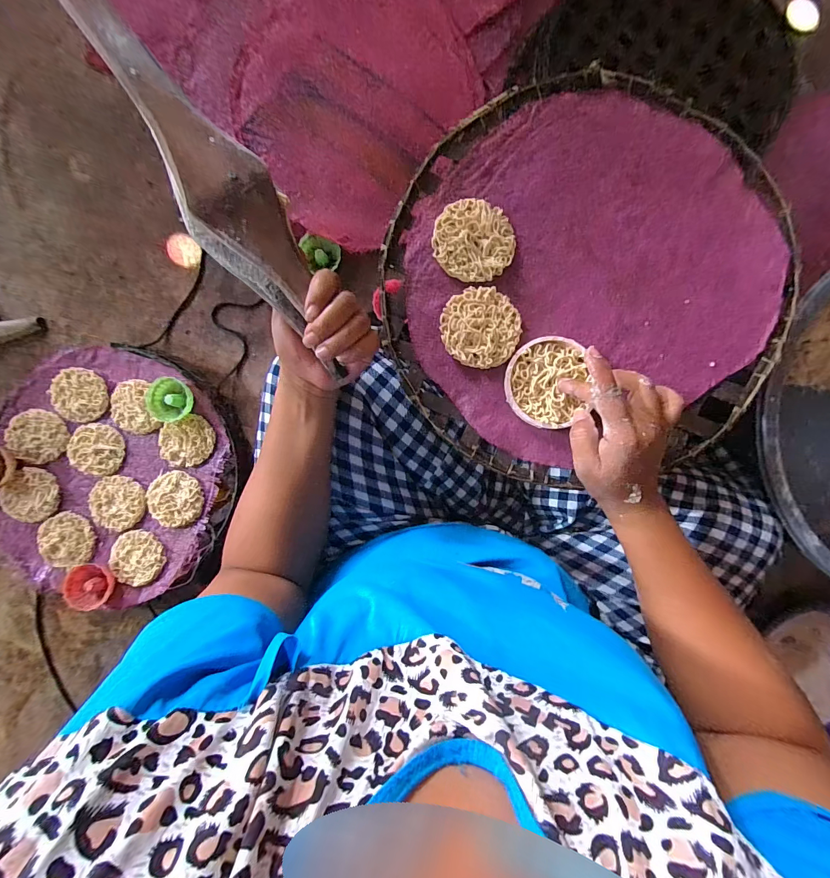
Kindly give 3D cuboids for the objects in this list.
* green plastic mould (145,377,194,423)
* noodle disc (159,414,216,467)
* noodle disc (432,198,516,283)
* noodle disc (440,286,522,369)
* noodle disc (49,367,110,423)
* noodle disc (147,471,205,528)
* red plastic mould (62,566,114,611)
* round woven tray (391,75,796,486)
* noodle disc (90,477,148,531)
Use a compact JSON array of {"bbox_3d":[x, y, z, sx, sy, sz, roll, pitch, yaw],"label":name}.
[{"bbox_3d":[-0.345,-0.054,0.526,0.064,0.026,0.058,4,83,3],"label":"green plastic mould"},{"bbox_3d":[-0.326,0.004,0.535,0.079,0.015,0.066,-14,97,2],"label":"noodle disc"},{"bbox_3d":[0.057,-0.188,0.356,0.075,0.006,0.075,0,95,-2],"label":"noodle disc"},{"bbox_3d":[0.063,-0.107,0.359,0.073,0.010,0.073,0,83,2],"label":"noodle disc"},{"bbox_3d":[-0.474,-0.062,0.529,0.073,0.012,0.072,-2,97,-14],"label":"noodle disc"},{"bbox_3d":[-0.340,0.084,0.530,0.080,0.010,0.072,31,85,5],"label":"noodle disc"},{"bbox_3d":[-0.453,0.203,0.519,0.060,0.015,0.062,0,83,2],"label":"red plastic mould"},{"bbox_3d":[0.158,-0.149,0.356,0.370,0.057,0.347,0,83,2],"label":"round woven tray"},{"bbox_3d":[-0.423,0.091,0.532,0.069,0.014,0.076,-42,83,-3],"label":"noodle disc"}]

